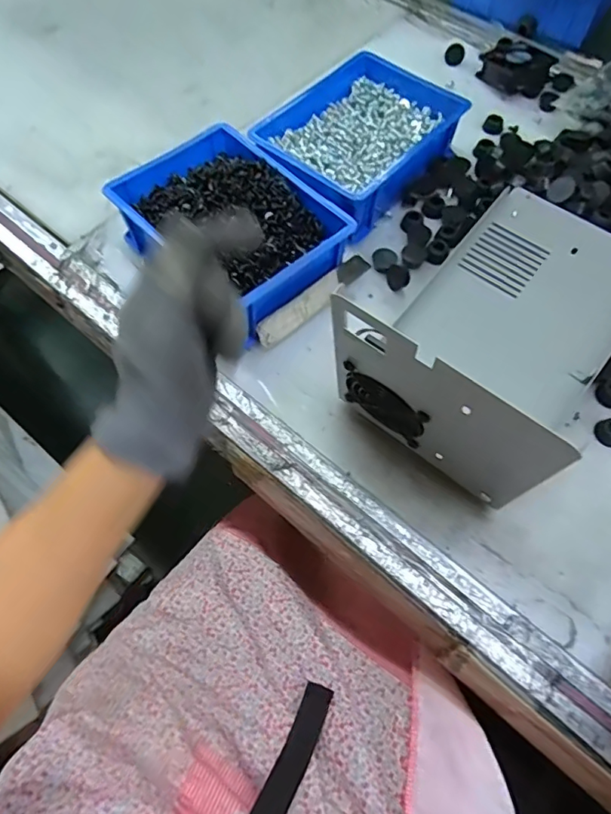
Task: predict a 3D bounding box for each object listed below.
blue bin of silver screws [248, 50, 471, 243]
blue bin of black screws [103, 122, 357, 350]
[{"bbox_3d":[0.055,-0.283,0.562,0.157,0.067,0.208,40,71,18],"label":"blue bin of silver screws"},{"bbox_3d":[-0.069,-0.166,0.489,0.150,0.068,0.196,-39,71,-18],"label":"blue bin of black screws"}]

